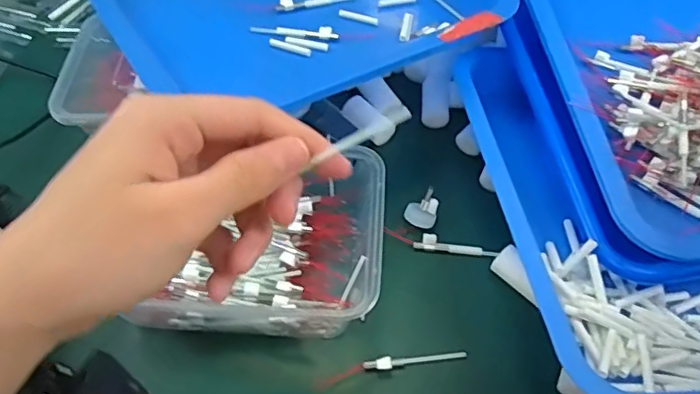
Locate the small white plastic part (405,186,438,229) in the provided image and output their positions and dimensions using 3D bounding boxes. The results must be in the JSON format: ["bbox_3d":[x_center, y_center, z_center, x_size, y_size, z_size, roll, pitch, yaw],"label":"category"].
[{"bbox_3d":[0.048,0.007,0.389,0.020,0.021,0.019,11,53,8],"label":"small white plastic part"}]

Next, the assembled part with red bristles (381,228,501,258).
[{"bbox_3d":[0.059,0.031,0.382,0.073,0.006,0.010,11,53,8],"label":"assembled part with red bristles"}]

